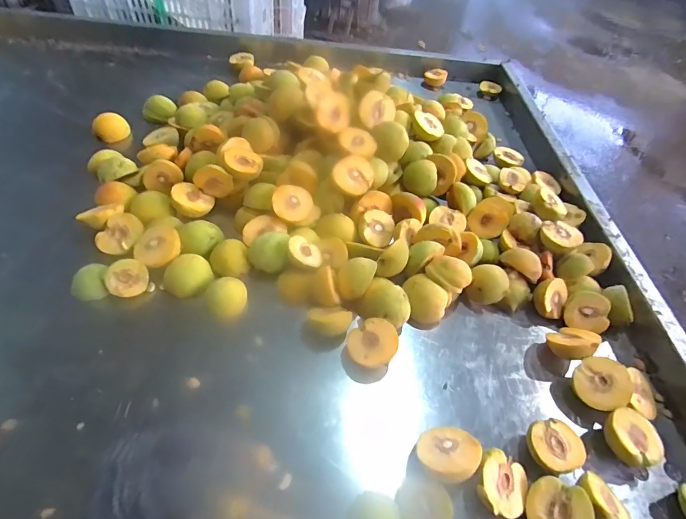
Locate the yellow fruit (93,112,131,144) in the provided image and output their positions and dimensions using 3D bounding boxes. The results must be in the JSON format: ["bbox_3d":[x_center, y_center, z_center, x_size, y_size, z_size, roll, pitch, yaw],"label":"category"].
[{"bbox_3d":[-0.431,-0.243,0.733,0.061,0.046,0.049,-21,56,-23],"label":"yellow fruit"}]

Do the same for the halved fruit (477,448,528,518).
[{"bbox_3d":[0.155,0.225,0.396,0.056,0.028,0.056,12,61,-22],"label":"halved fruit"}]

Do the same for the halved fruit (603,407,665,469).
[{"bbox_3d":[0.324,0.198,0.437,0.054,0.023,0.059,-1,50,-8],"label":"halved fruit"}]

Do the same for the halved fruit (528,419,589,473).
[{"bbox_3d":[0.229,0.206,0.431,0.056,0.032,0.051,4,50,-4],"label":"halved fruit"}]

